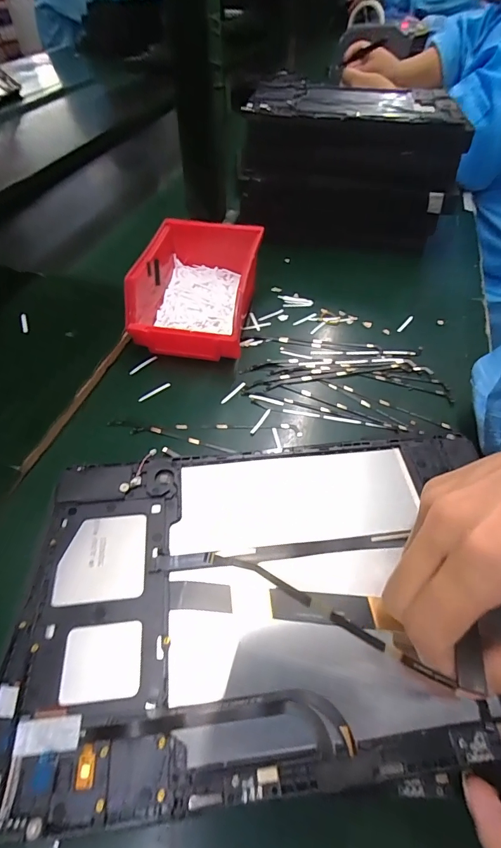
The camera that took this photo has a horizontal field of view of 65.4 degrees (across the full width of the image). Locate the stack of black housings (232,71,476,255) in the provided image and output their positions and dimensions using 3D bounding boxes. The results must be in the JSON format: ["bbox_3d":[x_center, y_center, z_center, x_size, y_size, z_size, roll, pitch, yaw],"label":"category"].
[{"bbox_3d":[0.123,-0.320,0.500,0.250,0.150,0.134,11,52,9],"label":"stack of black housings"}]

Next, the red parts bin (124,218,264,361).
[{"bbox_3d":[-0.053,-0.131,0.391,0.114,0.079,0.140,10,52,8],"label":"red parts bin"}]

